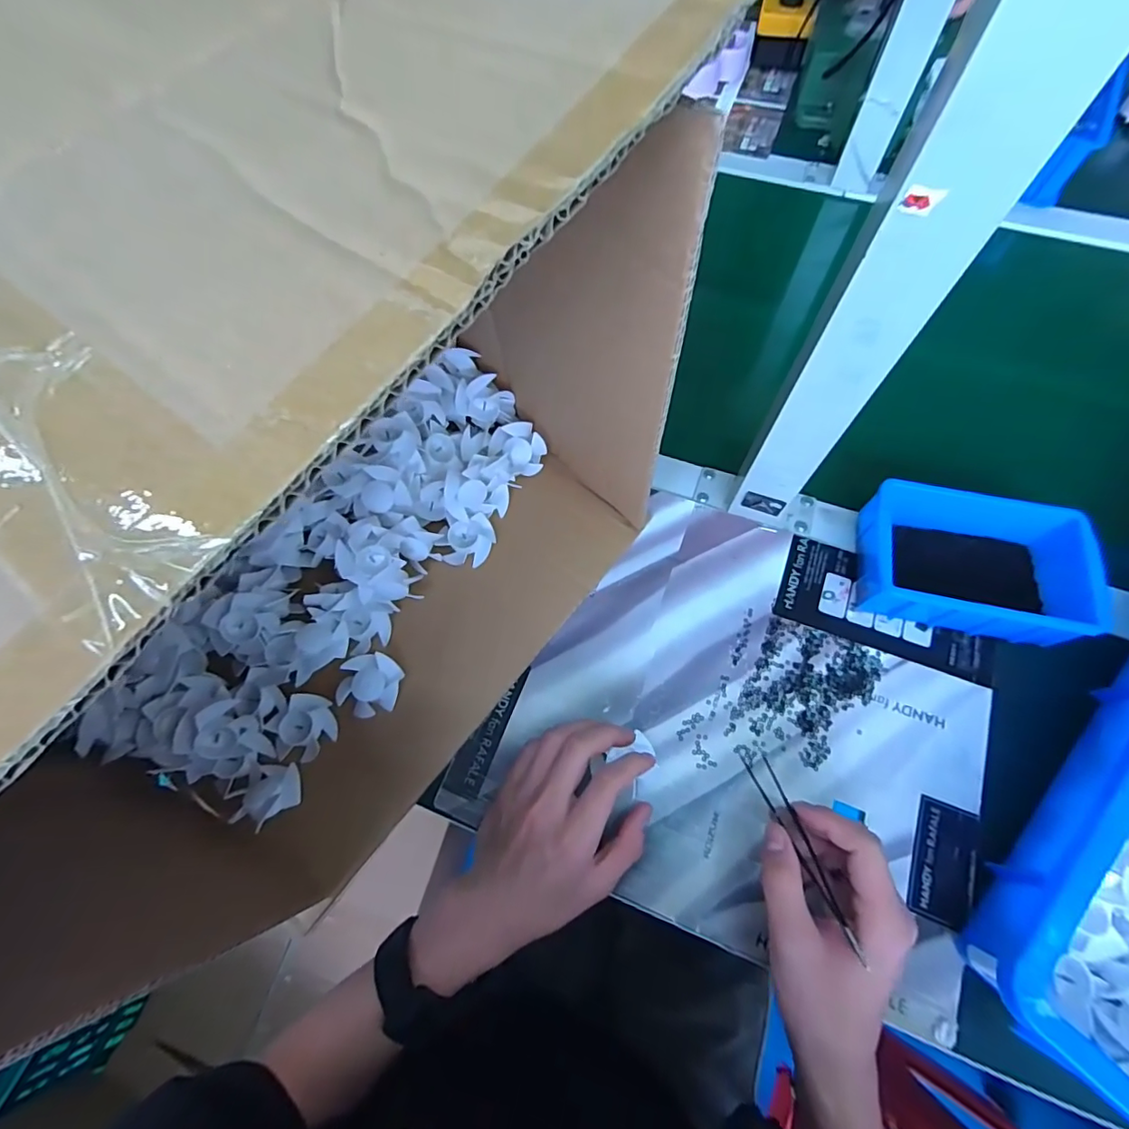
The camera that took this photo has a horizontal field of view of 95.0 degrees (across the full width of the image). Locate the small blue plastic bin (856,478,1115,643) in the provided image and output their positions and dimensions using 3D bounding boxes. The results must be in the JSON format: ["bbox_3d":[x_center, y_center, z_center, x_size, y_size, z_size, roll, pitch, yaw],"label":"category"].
[{"bbox_3d":[0.300,-0.004,0.393,0.149,0.054,0.107,10,69,6],"label":"small blue plastic bin"}]

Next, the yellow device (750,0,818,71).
[{"bbox_3d":[0.282,-0.691,0.665,0.066,0.060,0.052,9,69,7],"label":"yellow device"}]

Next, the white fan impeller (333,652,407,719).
[{"bbox_3d":[-0.144,0.089,0.382,0.042,0.015,0.044,-1,68,3],"label":"white fan impeller"}]

